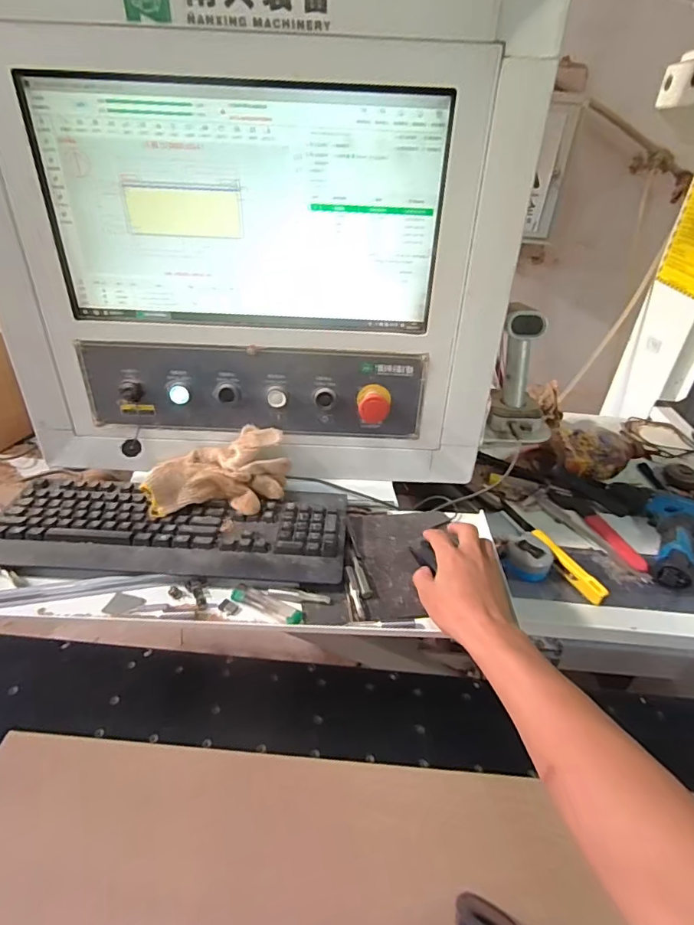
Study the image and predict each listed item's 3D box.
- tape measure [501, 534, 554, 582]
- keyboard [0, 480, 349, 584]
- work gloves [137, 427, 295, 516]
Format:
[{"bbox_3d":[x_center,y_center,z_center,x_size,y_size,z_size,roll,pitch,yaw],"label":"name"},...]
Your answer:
[{"bbox_3d":[0.281,0.144,0.770,0.069,0.042,0.067,19,36,20],"label":"tape measure"},{"bbox_3d":[-0.223,0.086,0.645,0.448,0.026,0.156,4,34,-1],"label":"keyboard"},{"bbox_3d":[-0.174,0.013,0.675,0.186,0.079,0.097,1,34,-6],"label":"work gloves"}]

